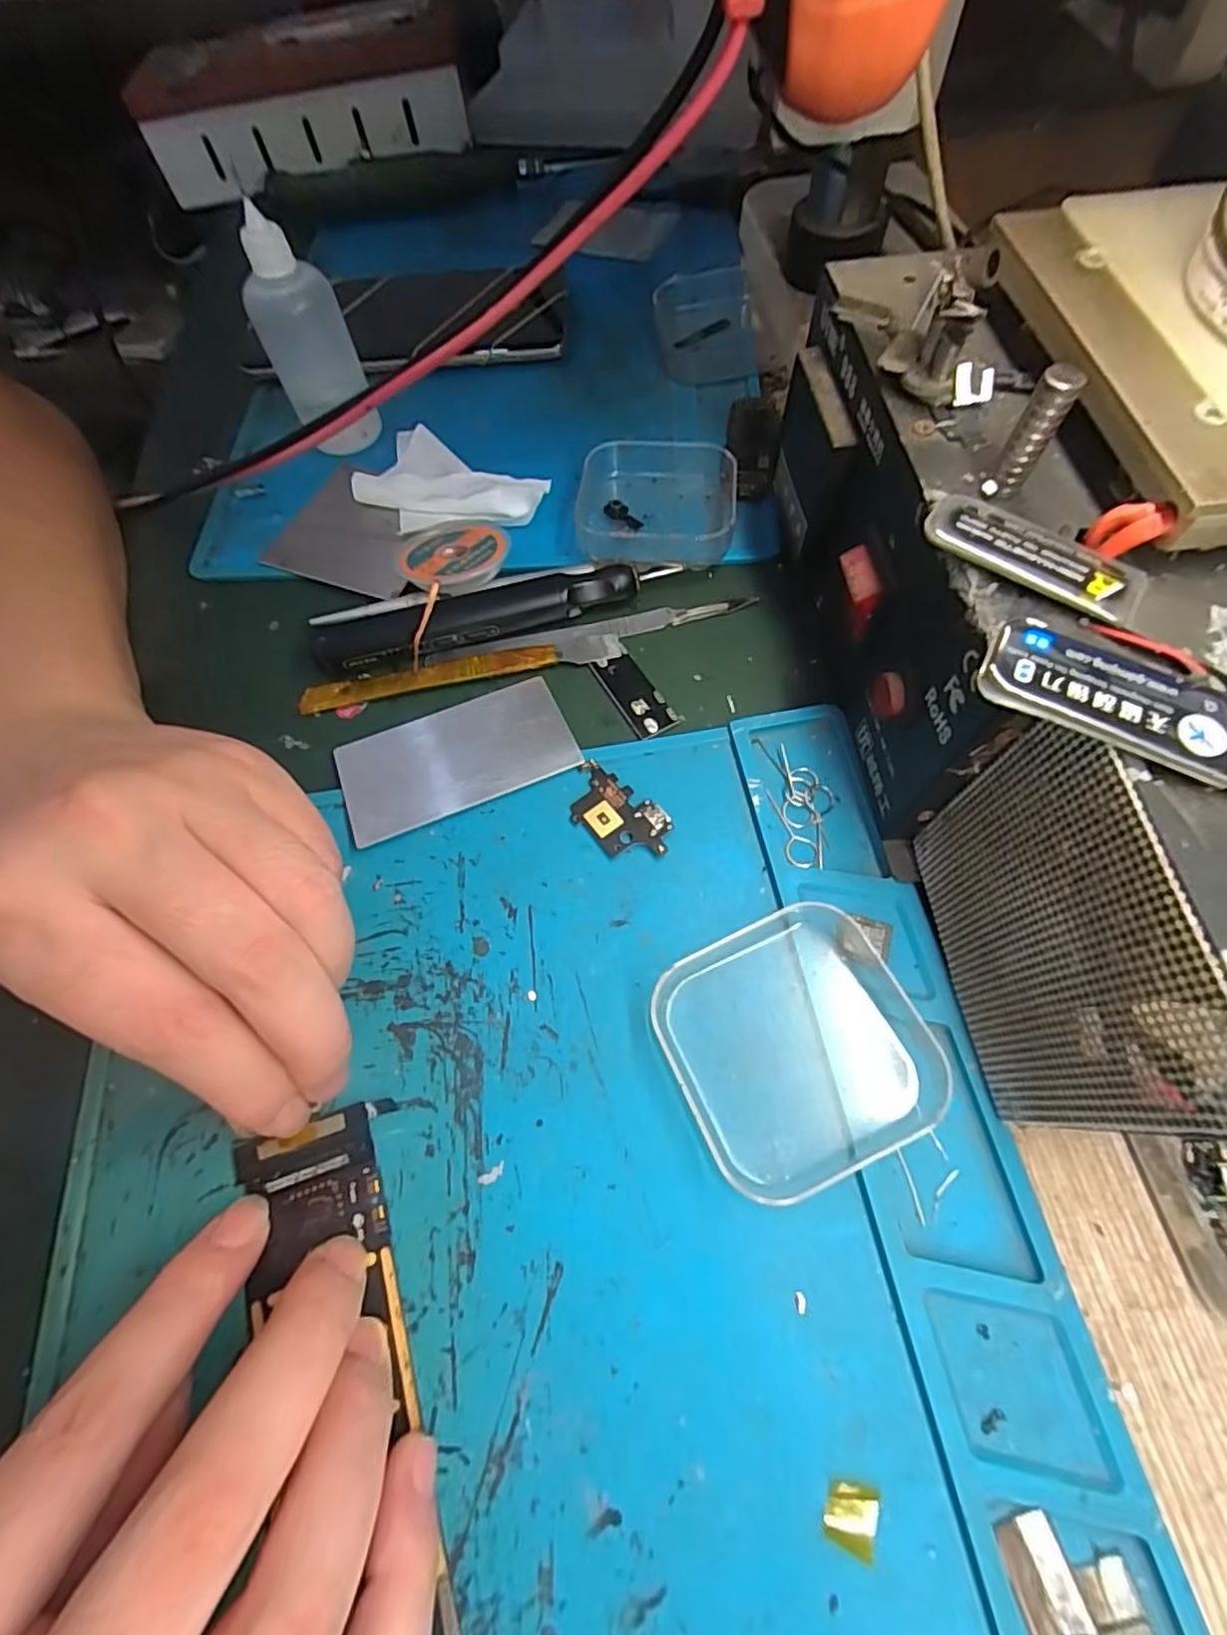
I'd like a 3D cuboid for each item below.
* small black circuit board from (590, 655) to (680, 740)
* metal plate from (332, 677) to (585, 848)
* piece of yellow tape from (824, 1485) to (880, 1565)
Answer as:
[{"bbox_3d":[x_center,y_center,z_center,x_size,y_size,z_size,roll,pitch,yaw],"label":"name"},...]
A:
[{"bbox_3d":[0.008,-0.046,0.233,0.016,0.004,0.039,-28,67,-10],"label":"small black circuit board"},{"bbox_3d":[-0.056,-0.022,0.223,0.079,0.004,0.044,-22,66,-7],"label":"metal plate"},{"bbox_3d":[0.052,0.150,0.136,0.011,0.004,0.011,20,68,12],"label":"piece of yellow tape"}]

